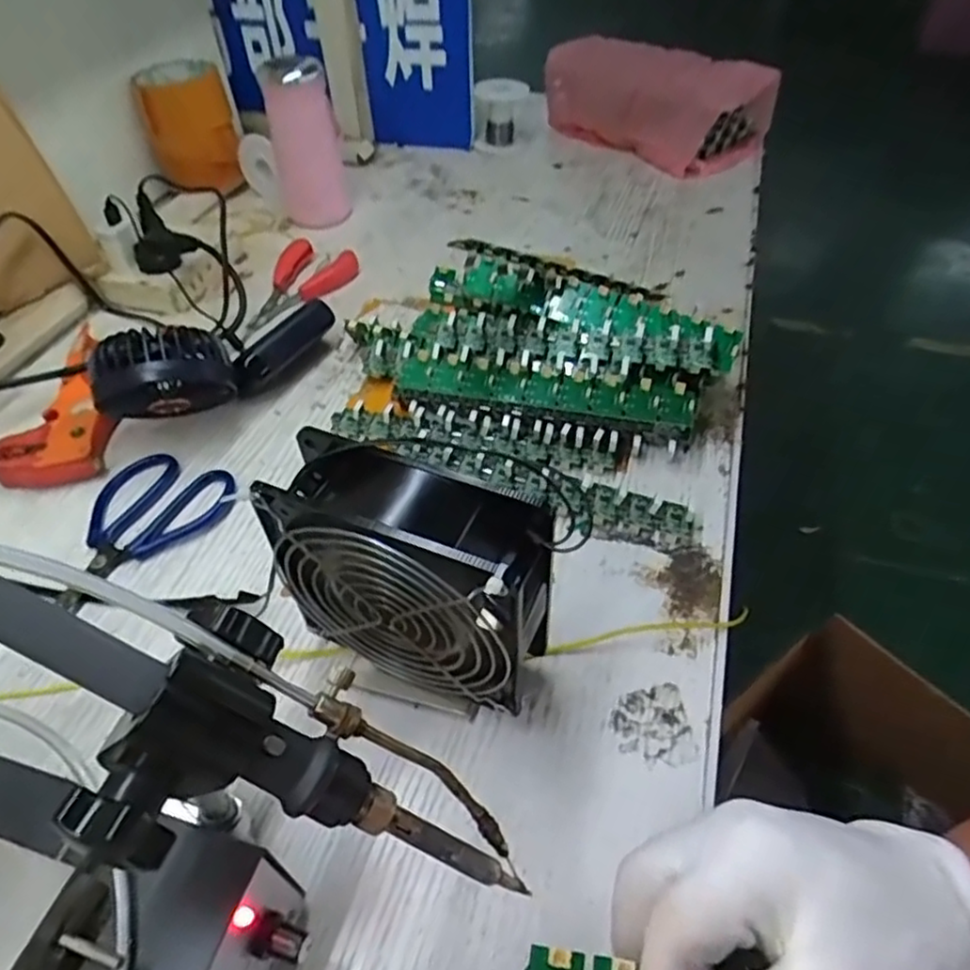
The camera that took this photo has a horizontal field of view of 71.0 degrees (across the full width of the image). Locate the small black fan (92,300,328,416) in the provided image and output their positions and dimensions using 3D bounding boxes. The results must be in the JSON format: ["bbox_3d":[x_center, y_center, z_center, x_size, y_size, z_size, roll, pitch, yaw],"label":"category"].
[{"bbox_3d":[-0.182,-0.092,0.488,0.056,0.067,0.179,31,41,26],"label":"small black fan"}]

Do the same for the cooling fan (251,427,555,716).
[{"bbox_3d":[-0.032,0.048,0.310,0.116,0.129,0.047,19,50,17],"label":"cooling fan"}]

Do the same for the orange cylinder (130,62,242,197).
[{"bbox_3d":[-0.314,-0.381,0.726,0.086,0.099,0.091,-19,50,-16],"label":"orange cylinder"}]

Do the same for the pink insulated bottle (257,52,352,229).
[{"bbox_3d":[-0.185,-0.344,0.681,0.078,0.134,0.069,-7,48,-6],"label":"pink insulated bottle"}]

